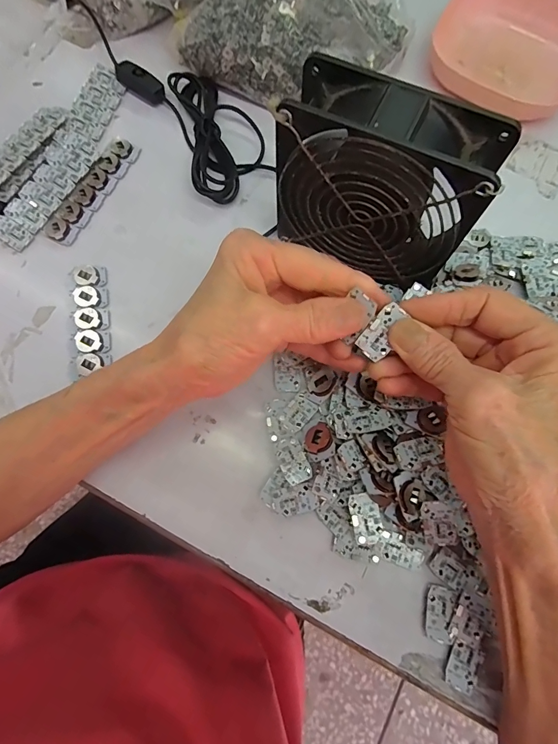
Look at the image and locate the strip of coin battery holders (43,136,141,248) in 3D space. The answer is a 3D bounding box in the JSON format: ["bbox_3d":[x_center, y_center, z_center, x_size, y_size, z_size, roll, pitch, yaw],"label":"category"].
[{"bbox_3d":[-0.153,-0.150,0.313,0.025,0.008,0.106,26,76,8],"label":"strip of coin battery holders"}]

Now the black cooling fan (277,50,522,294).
[{"bbox_3d":[0.060,-0.109,0.240,0.113,0.119,0.044,27,76,8],"label":"black cooling fan"}]

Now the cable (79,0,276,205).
[{"bbox_3d":[-0.084,-0.241,0.332,0.074,0.020,0.226,-32,76,-8],"label":"cable"}]

